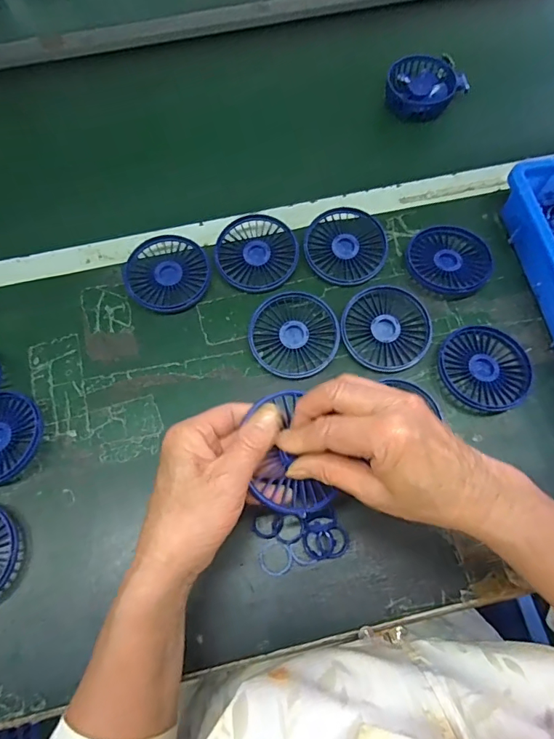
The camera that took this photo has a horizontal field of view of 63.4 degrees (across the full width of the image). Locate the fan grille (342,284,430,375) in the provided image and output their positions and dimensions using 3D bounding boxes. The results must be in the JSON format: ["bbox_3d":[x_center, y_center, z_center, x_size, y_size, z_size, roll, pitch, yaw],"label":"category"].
[{"bbox_3d":[0.109,-0.043,0.447,0.085,0.011,0.083,0,68,1],"label":"fan grille"}]

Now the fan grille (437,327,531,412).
[{"bbox_3d":[0.200,-0.001,0.434,0.086,0.017,0.083,0,68,1],"label":"fan grille"}]

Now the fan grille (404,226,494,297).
[{"bbox_3d":[0.182,-0.117,0.480,0.086,0.015,0.082,0,68,1],"label":"fan grille"}]

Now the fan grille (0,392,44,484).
[{"bbox_3d":[-0.258,0.067,0.416,0.086,0.020,0.072,-42,73,-15],"label":"fan grille"}]

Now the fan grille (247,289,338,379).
[{"bbox_3d":[0.017,-0.035,0.446,0.087,0.016,0.082,0,68,1],"label":"fan grille"}]

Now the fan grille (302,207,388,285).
[{"bbox_3d":[0.074,-0.134,0.483,0.085,0.018,0.084,0,68,1],"label":"fan grille"}]

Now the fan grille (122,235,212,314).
[{"bbox_3d":[-0.116,-0.102,0.480,0.085,0.019,0.090,0,68,1],"label":"fan grille"}]

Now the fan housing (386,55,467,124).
[{"bbox_3d":[0.196,-0.375,0.592,0.101,0.036,0.087,4,68,2],"label":"fan housing"}]

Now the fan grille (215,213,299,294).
[{"bbox_3d":[-0.022,-0.127,0.487,0.085,0.015,0.091,0,68,1],"label":"fan grille"}]

